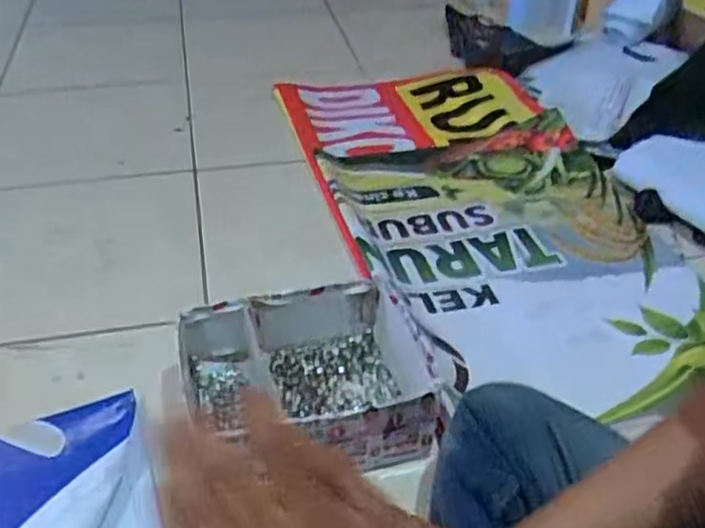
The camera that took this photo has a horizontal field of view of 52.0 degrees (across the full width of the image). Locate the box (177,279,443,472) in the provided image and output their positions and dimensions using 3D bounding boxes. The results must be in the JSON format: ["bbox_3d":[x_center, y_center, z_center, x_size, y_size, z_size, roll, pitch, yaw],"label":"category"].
[{"bbox_3d":[-0.055,0.140,0.837,0.259,0.104,0.208,-9,39,-14],"label":"box"}]

